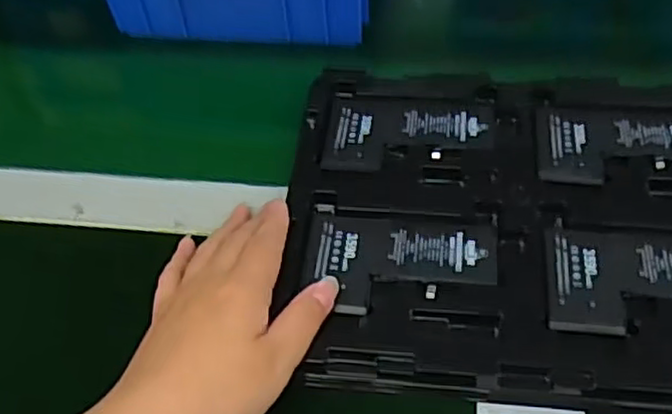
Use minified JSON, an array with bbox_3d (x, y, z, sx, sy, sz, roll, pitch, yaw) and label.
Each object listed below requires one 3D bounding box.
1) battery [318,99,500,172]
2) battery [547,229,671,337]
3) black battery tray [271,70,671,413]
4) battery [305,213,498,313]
[{"bbox_3d":[0.046,-0.045,0.432,0.102,0.006,0.064,3,55,5],"label":"battery"},{"bbox_3d":[0.160,0.037,0.356,0.103,0.005,0.063,1,55,4],"label":"battery"},{"bbox_3d":[0.109,0.002,0.388,0.263,0.023,0.221,3,55,5],"label":"black battery tray"},{"bbox_3d":[0.034,0.031,0.371,0.100,0.006,0.062,4,55,6],"label":"battery"}]

